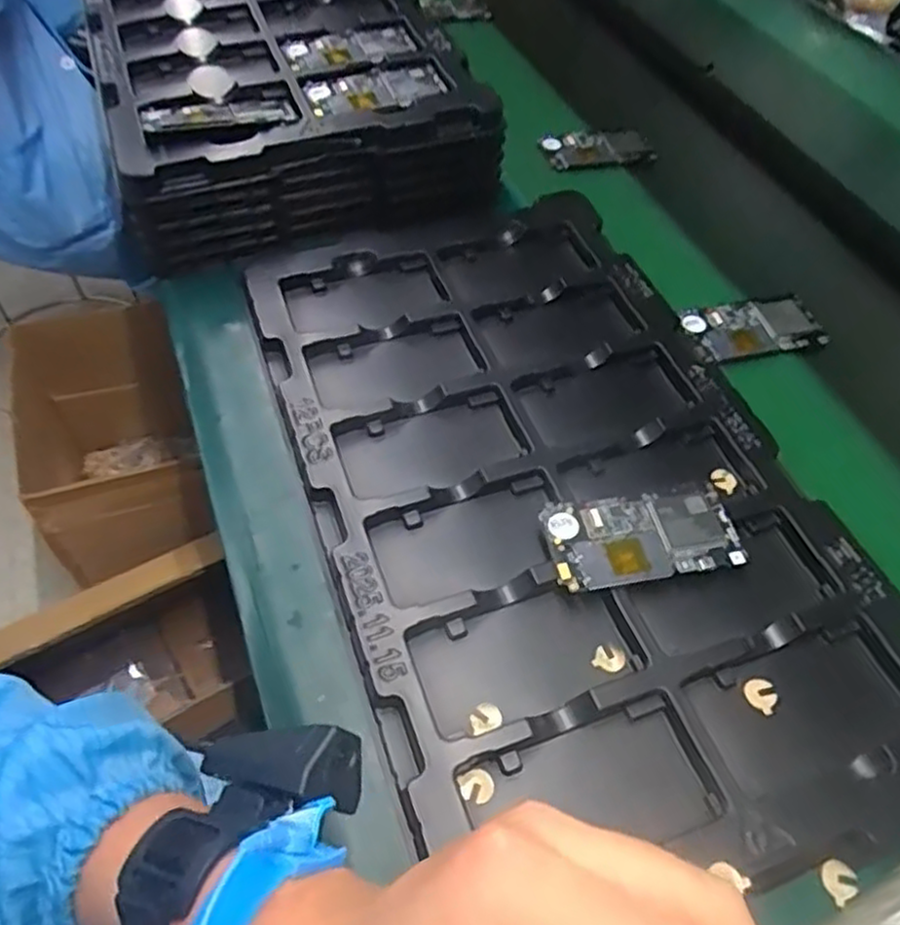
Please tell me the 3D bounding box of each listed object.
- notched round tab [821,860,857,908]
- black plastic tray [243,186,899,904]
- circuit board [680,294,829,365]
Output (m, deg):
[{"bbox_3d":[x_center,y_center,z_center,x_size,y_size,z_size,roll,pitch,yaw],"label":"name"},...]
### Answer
[{"bbox_3d":[0.202,0.216,0.372,0.017,0.004,0.019,-15,56,-16],"label":"notched round tab"},{"bbox_3d":[0.073,0.006,0.517,0.333,0.032,0.541,-14,56,-15],"label":"black plastic tray"},{"bbox_3d":[0.266,-0.119,0.640,0.127,0.009,0.073,-11,55,-12],"label":"circuit board"}]

